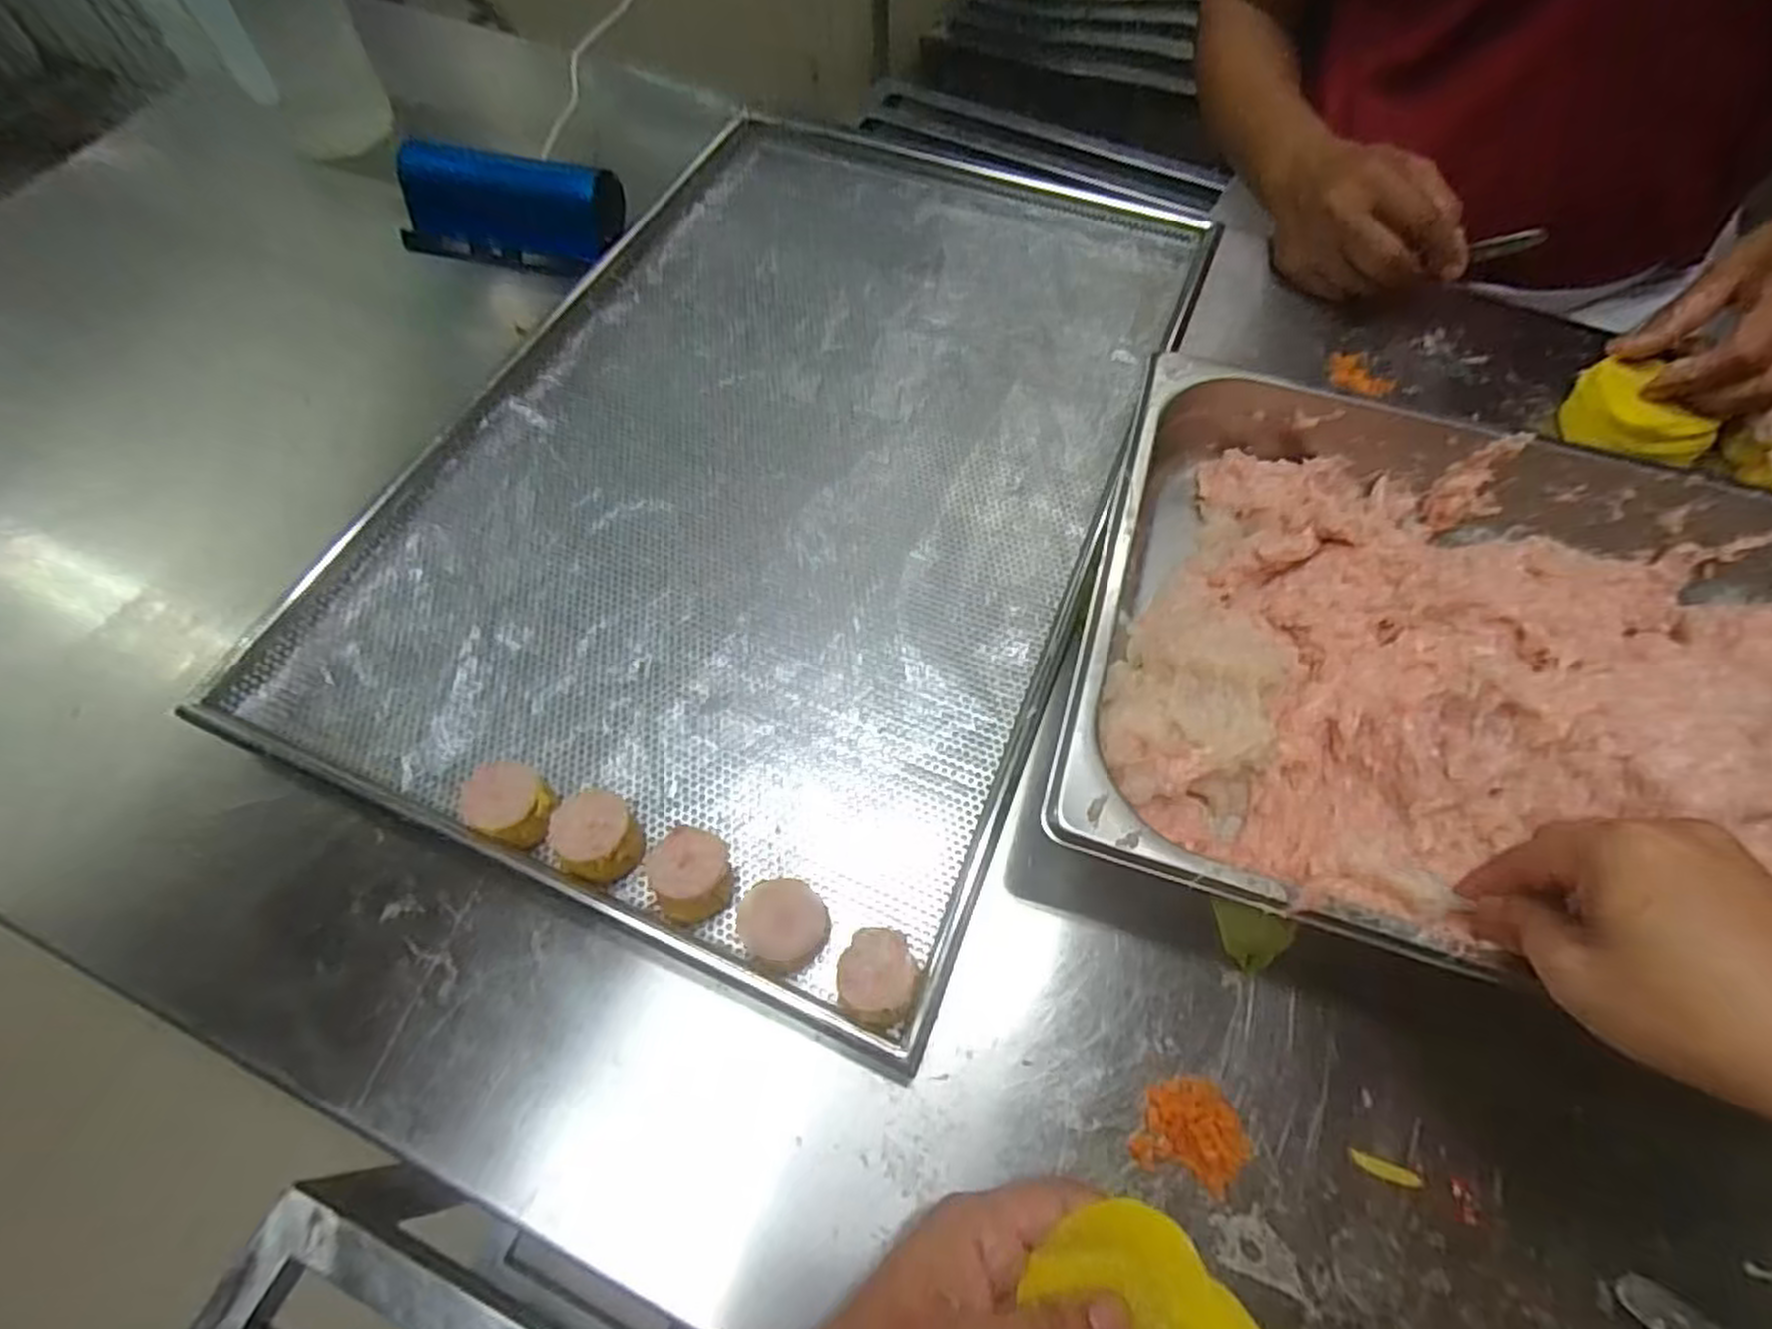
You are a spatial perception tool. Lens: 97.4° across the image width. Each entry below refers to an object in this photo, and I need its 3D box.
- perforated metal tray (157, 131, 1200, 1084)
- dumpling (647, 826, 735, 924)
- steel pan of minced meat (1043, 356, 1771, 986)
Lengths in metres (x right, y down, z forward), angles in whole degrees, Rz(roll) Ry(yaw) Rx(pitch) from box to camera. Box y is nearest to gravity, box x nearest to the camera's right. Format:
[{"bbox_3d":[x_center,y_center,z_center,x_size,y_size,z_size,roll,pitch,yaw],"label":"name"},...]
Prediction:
[{"bbox_3d":[-0.055,-0.154,0.506,0.407,0.031,0.626,21,66,10],"label":"perforated metal tray"},{"bbox_3d":[-0.092,0.101,0.376,0.035,0.035,0.038,-26,66,-12],"label":"dumpling"},{"bbox_3d":[0.362,0.020,0.384,0.514,0.090,0.315,16,65,8],"label":"steel pan of minced meat"}]

